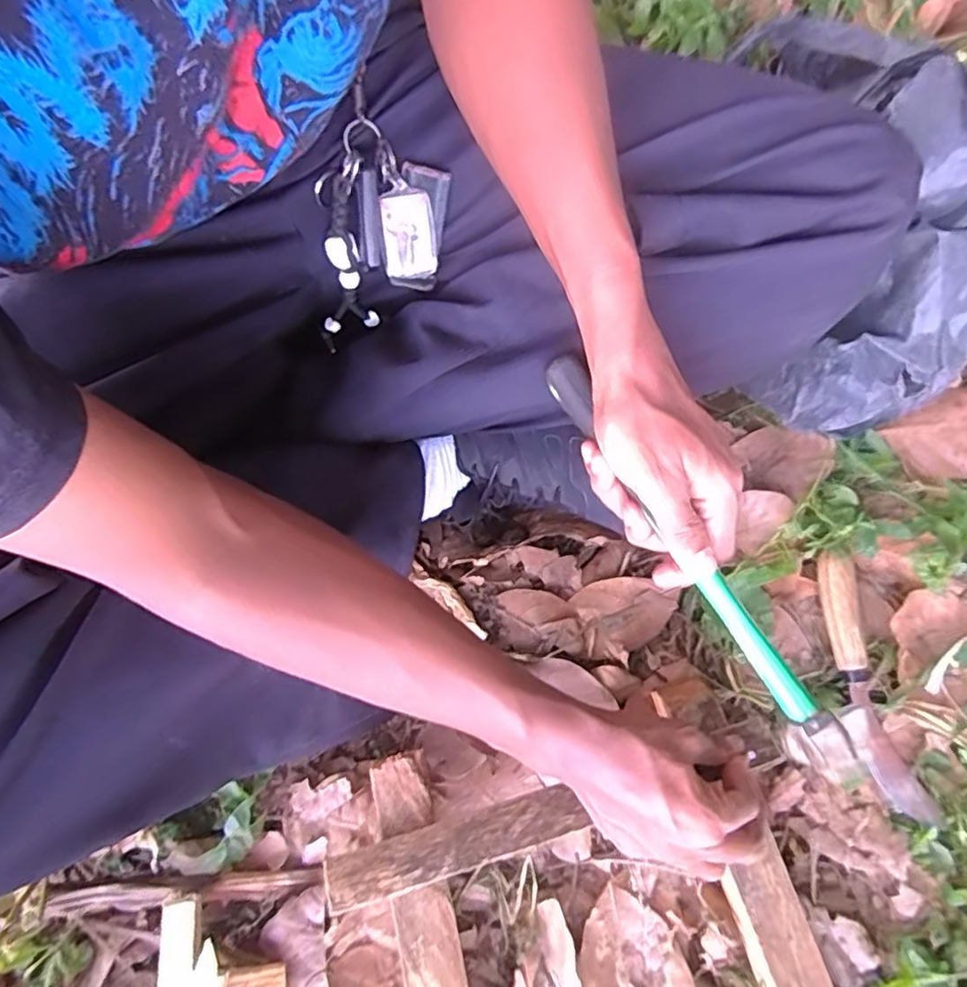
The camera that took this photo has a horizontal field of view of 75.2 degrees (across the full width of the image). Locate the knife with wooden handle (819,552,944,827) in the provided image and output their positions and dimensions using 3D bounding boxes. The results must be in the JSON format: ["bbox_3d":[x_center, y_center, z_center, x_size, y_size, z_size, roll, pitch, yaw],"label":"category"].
[{"bbox_3d":[0.281,0.139,0.456,0.032,0.017,0.191,-11,74,-3],"label":"knife with wooden handle"}]

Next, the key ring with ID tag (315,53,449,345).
[{"bbox_3d":[-0.067,-0.178,0.423,0.083,0.155,0.024,10,32,3],"label":"key ring with ID tag"}]

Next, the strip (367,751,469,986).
[{"bbox_3d":[-0.032,0.308,0.399,0.041,0.019,0.265,-14,74,-3],"label":"strip"}]

